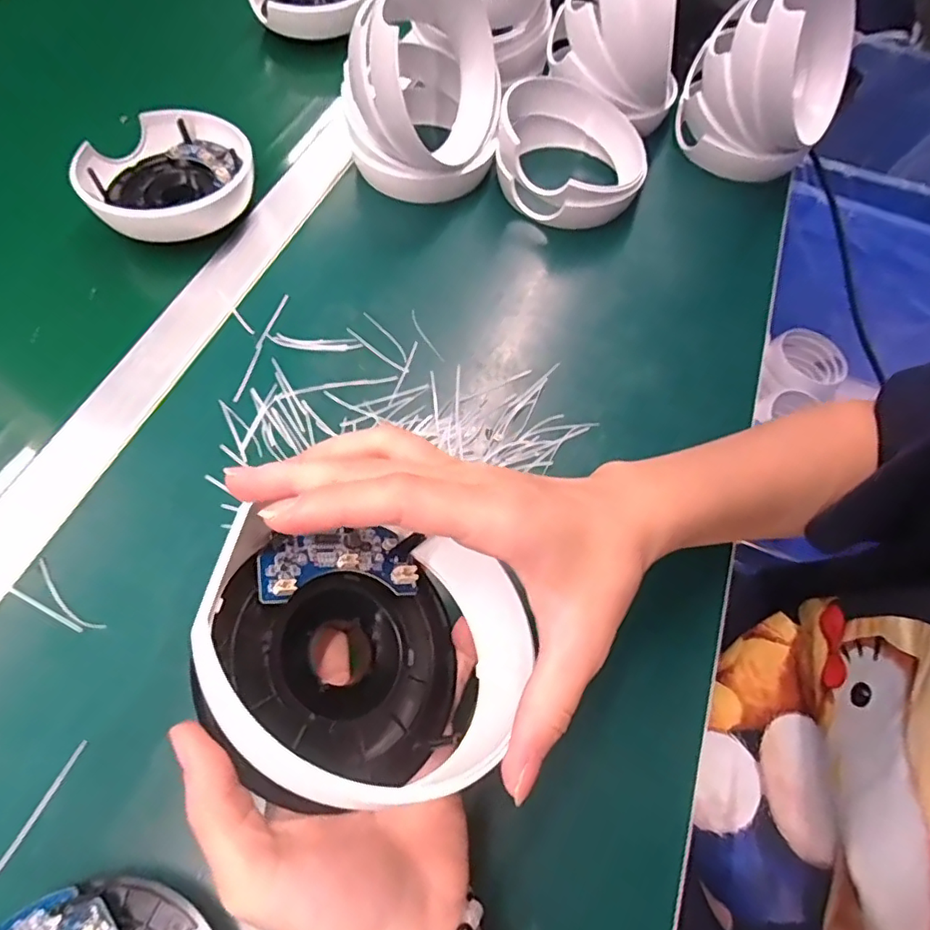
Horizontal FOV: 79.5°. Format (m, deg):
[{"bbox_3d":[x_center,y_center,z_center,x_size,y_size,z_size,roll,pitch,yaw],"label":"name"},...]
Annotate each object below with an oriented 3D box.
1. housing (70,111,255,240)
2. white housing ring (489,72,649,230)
[{"bbox_3d":[-0.214,-0.209,0.405,0.115,0.031,0.098,-33,69,-19],"label":"housing"},{"bbox_3d":[0.082,-0.240,0.434,0.112,0.059,0.118,2,62,-3],"label":"white housing ring"}]

